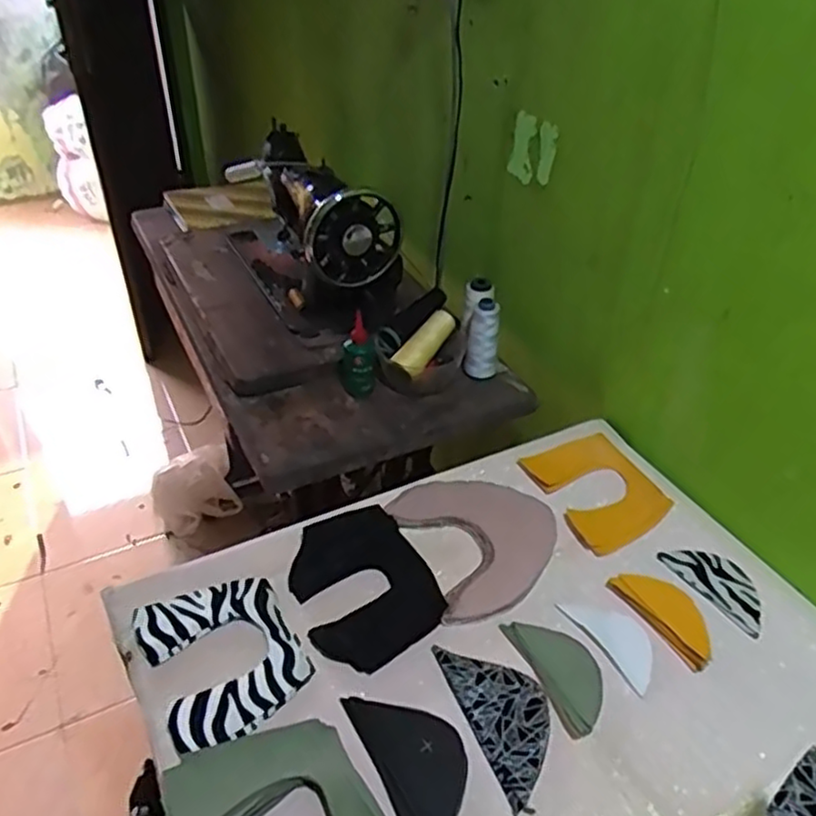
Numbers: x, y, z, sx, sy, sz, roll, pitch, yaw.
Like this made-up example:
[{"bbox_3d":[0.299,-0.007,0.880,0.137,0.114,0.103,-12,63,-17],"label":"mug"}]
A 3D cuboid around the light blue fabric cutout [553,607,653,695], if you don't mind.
[{"bbox_3d":[0.197,0.215,0.666,0.052,0.004,0.104,-20,42,-24],"label":"light blue fabric cutout"}]

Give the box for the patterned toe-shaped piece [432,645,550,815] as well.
[{"bbox_3d":[0.086,0.259,0.604,0.069,0.004,0.148,-14,40,-17],"label":"patterned toe-shaped piece"}]

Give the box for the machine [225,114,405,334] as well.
[{"bbox_3d":[-0.172,-0.305,1.131,0.170,0.205,0.419,-17,41,-20],"label":"machine"}]

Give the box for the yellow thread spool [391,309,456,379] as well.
[{"bbox_3d":[0.026,-0.087,0.965,0.034,0.035,0.106,29,68,32],"label":"yellow thread spool"}]

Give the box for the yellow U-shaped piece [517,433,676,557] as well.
[{"bbox_3d":[0.217,0.090,0.811,0.120,0.016,0.145,-19,42,-22],"label":"yellow U-shaped piece"}]

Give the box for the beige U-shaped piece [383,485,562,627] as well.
[{"bbox_3d":[0.084,0.135,0.746,0.161,0.023,0.162,-15,40,-18],"label":"beige U-shaped piece"}]

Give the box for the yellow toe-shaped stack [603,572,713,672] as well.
[{"bbox_3d":[0.250,0.194,0.680,0.046,0.020,0.112,-21,42,-24],"label":"yellow toe-shaped stack"}]

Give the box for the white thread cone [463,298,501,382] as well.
[{"bbox_3d":[0.101,-0.091,0.969,0.043,0.110,0.043,5,38,7],"label":"white thread cone"}]

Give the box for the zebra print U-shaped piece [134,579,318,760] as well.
[{"bbox_3d":[-0.166,0.220,0.640,0.126,0.013,0.153,-22,43,-25],"label":"zebra print U-shaped piece"}]

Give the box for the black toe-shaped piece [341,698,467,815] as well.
[{"bbox_3d":[0.009,0.285,0.572,0.071,0.004,0.139,-18,41,-21],"label":"black toe-shaped piece"}]

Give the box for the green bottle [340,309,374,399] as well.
[{"bbox_3d":[-0.068,-0.070,0.944,0.047,0.100,0.047,-6,38,-7],"label":"green bottle"}]

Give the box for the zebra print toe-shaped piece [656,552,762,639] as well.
[{"bbox_3d":[0.316,0.176,0.718,0.057,0.009,0.111,-25,45,-28],"label":"zebra print toe-shaped piece"}]

